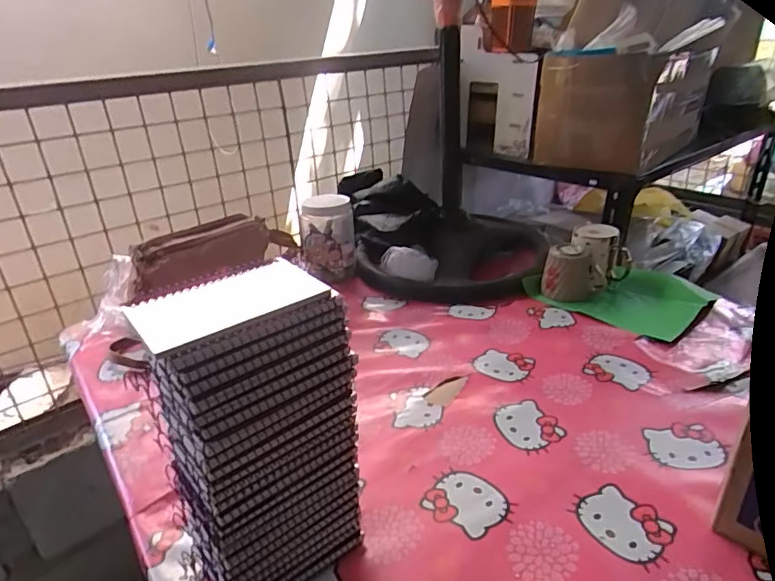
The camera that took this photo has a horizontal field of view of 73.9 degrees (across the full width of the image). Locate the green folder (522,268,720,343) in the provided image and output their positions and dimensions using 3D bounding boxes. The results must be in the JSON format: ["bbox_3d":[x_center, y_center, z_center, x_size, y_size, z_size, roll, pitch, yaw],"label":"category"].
[{"bbox_3d":[0.404,0.002,0.898,0.211,0.021,0.252,-23,32,-34],"label":"green folder"}]

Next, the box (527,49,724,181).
[{"bbox_3d":[0.483,-0.384,1.082,0.290,0.203,0.239,-23,32,-35],"label":"box"}]

